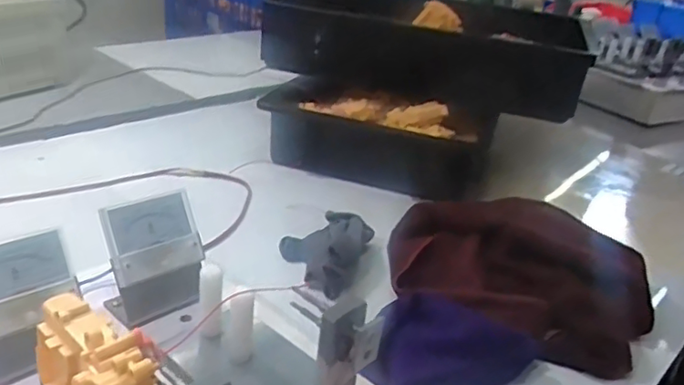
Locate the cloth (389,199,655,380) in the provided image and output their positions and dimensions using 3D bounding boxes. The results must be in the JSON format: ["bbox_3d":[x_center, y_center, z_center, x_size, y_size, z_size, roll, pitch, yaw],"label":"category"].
[{"bbox_3d":[0.186,0.074,0.658,0.265,0.064,0.213,17,27,19],"label":"cloth"}]

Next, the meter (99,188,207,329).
[{"bbox_3d":[-0.132,0.046,0.440,0.067,0.075,0.047,-17,35,-40],"label":"meter"}]

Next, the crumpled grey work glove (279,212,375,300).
[{"bbox_3d":[-0.021,0.055,0.653,0.092,0.040,0.123,12,26,10],"label":"crumpled grey work glove"}]

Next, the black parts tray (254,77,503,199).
[{"bbox_3d":[0.056,-0.082,0.925,0.309,0.097,0.195,16,27,17],"label":"black parts tray"}]

